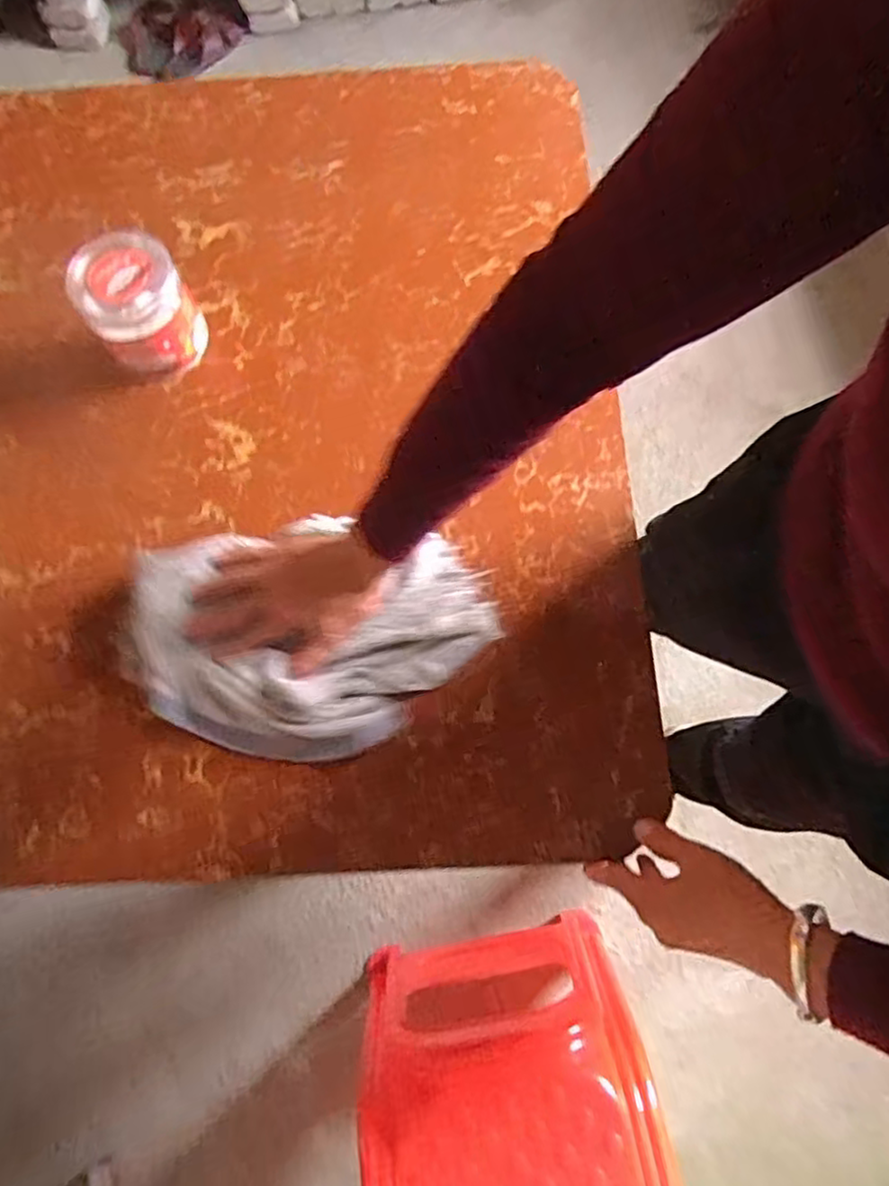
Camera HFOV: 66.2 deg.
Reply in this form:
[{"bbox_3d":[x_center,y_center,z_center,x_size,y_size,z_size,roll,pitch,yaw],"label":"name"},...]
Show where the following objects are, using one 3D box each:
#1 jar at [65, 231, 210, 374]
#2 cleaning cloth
[{"bbox_3d":[-0.265,-0.247,0.599,0.085,0.092,0.079,0,73,1],"label":"jar"},{"bbox_3d":[-0.106,0.032,0.540,0.282,0.027,0.187,7,73,3],"label":"cleaning cloth"}]

